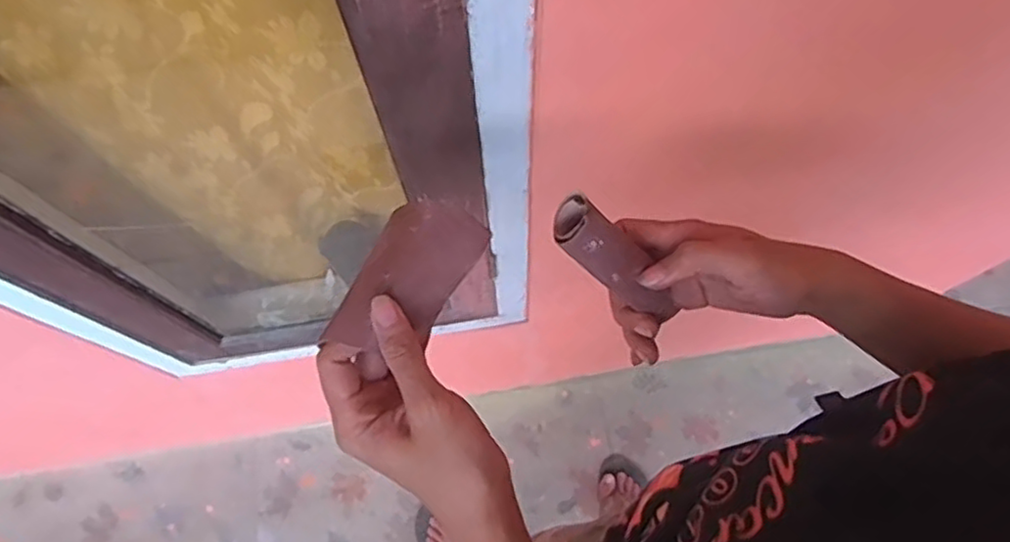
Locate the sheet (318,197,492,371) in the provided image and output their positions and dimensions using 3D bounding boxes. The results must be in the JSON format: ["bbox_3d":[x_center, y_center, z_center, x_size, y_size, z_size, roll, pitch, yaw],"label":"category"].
[{"bbox_3d":[-0.058,0.003,0.401,0.060,0.017,0.102,26,74,8],"label":"sheet"}]

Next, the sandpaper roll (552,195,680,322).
[{"bbox_3d":[0.072,-0.004,0.414,0.108,0.027,0.035,40,72,-31],"label":"sandpaper roll"}]

